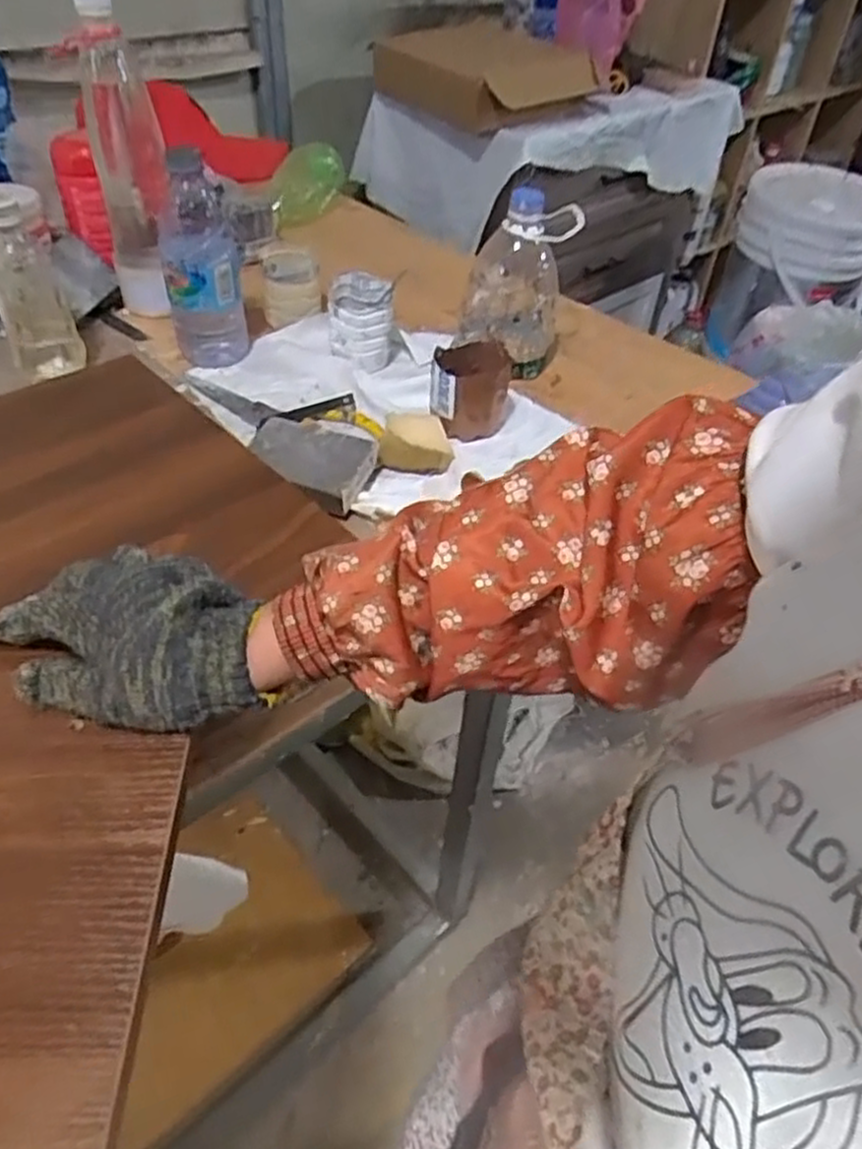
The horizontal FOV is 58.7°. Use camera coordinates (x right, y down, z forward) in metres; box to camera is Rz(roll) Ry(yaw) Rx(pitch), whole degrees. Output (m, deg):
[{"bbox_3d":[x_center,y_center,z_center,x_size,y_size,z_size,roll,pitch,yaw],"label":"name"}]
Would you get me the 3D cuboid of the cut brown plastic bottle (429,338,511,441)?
[{"bbox_3d":[0.035,-0.165,0.697,0.070,0.069,0.069,5,45,0],"label":"cut brown plastic bottle"}]

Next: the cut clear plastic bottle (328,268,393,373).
[{"bbox_3d":[-0.071,-0.252,0.772,0.062,0.072,0.066,-1,45,-6],"label":"cut clear plastic bottle"}]

